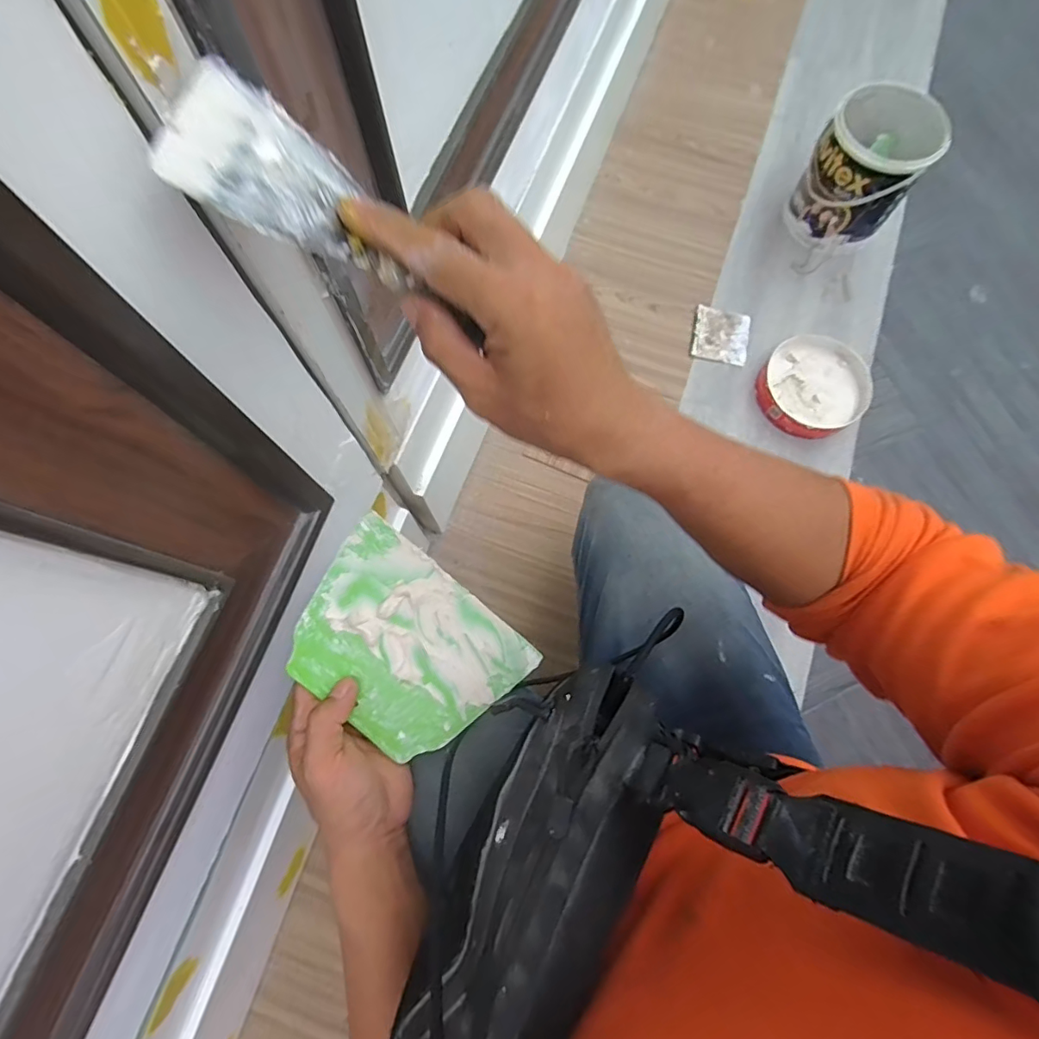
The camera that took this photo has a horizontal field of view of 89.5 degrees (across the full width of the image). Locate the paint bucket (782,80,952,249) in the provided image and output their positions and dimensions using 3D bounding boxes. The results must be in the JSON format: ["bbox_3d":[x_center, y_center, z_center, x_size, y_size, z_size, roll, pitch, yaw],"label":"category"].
[{"bbox_3d":[0.607,-0.619,0.937,0.173,0.206,0.178,0,73,-1],"label":"paint bucket"}]

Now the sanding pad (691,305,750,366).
[{"bbox_3d":[0.370,-0.339,0.960,0.097,0.006,0.116,13,74,3],"label":"sanding pad"}]

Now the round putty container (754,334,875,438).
[{"bbox_3d":[0.503,-0.228,0.904,0.187,0.038,0.175,0,73,-1],"label":"round putty container"}]

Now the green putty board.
[{"bbox_3d":[-0.086,0.096,0.391,0.161,0.005,0.123,41,83,-4],"label":"green putty board"}]

